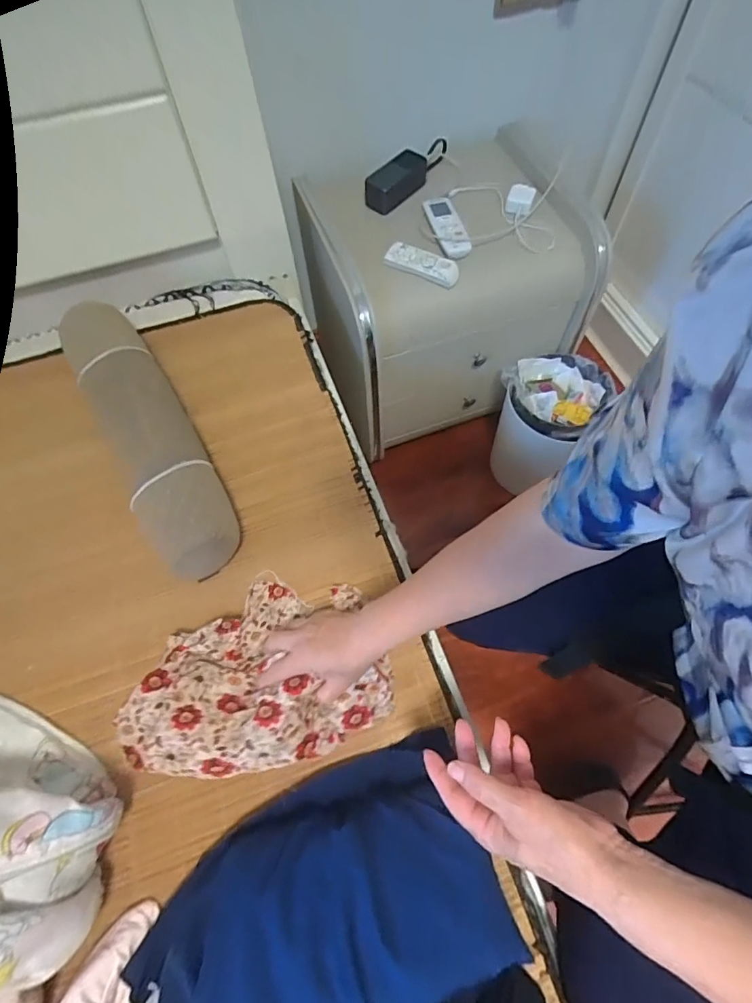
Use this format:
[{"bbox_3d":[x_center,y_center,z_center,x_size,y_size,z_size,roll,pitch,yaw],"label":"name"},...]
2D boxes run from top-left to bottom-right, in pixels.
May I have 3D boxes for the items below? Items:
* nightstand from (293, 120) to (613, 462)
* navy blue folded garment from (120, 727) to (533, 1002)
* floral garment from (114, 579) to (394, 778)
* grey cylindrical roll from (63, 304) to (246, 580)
[{"bbox_3d":[0.146,-0.440,1.046,0.498,0.393,0.448,-18,63,-9],"label":"nightstand"},{"bbox_3d":[-0.059,0.377,0.439,0.354,0.099,0.195,-23,64,-11],"label":"navy blue folded garment"},{"bbox_3d":[-0.137,0.193,0.543,0.273,0.076,0.206,-23,64,-11],"label":"floral garment"},{"bbox_3d":[-0.344,-0.113,0.699,0.124,0.105,0.502,-29,66,-14],"label":"grey cylindrical roll"}]

